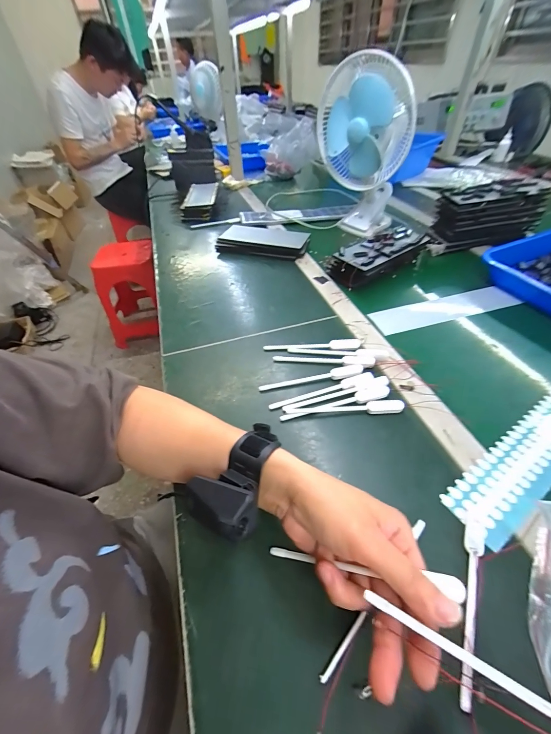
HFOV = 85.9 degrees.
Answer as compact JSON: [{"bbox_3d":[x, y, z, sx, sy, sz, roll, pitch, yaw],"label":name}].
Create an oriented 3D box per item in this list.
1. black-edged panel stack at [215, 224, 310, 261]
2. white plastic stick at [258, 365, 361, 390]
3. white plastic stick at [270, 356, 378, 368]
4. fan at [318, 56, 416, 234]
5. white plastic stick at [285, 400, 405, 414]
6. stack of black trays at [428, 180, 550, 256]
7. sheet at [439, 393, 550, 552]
[{"bbox_3d":[-0.029,-0.301,0.705,0.212,0.037,0.108,9,48,12],"label":"black-edged panel stack"},{"bbox_3d":[0.050,0.015,0.407,0.144,0.006,0.020,-8,47,-4],"label":"white plastic stick"},{"bbox_3d":[0.068,-0.010,0.430,0.144,0.011,0.018,4,47,7],"label":"white plastic stick"},{"bbox_3d":[0.189,-0.475,0.665,0.184,0.305,0.133,8,48,11],"label":"fan"},{"bbox_3d":[0.087,0.051,0.375,0.143,0.009,0.016,0,47,3],"label":"white plastic stick"},{"bbox_3d":[0.448,-0.322,0.636,0.223,0.105,0.076,-5,47,-1],"label":"stack of black trays"},{"bbox_3d":[0.341,0.067,0.352,0.380,0.004,0.060,-28,51,-21],"label":"sheet"}]

